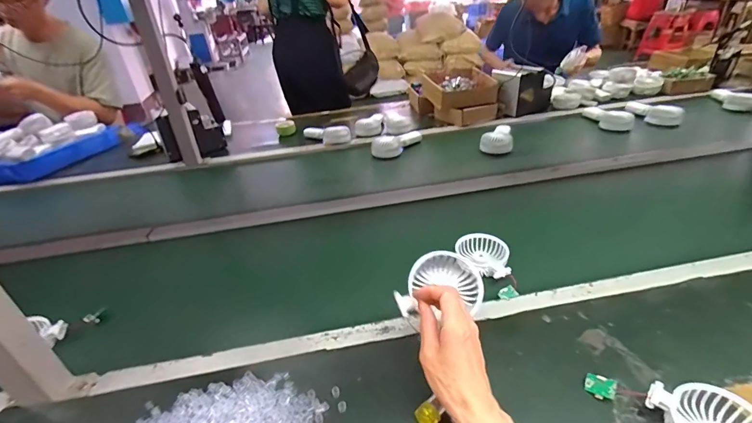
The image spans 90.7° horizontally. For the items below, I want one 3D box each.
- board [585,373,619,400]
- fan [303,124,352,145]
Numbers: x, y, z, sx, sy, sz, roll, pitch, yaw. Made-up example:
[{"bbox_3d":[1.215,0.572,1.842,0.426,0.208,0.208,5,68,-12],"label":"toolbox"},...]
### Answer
[{"bbox_3d":[0.259,0.203,0.429,0.030,0.004,0.024,8,76,44],"label":"board"},{"bbox_3d":[-0.173,-0.256,1.210,0.172,0.055,0.047,15,38,28],"label":"fan"}]

